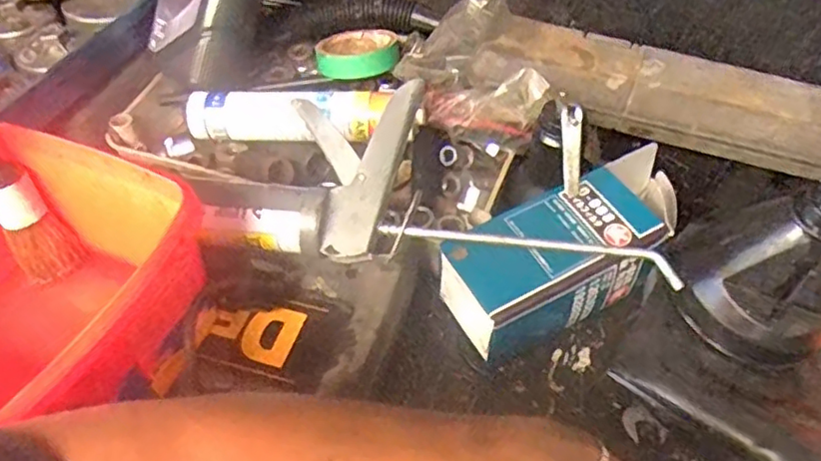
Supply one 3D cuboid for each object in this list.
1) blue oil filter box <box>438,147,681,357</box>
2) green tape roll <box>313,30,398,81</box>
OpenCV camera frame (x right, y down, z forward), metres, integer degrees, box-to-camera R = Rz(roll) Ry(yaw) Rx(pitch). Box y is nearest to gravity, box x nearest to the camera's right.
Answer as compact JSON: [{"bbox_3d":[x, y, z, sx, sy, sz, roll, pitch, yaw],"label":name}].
[{"bbox_3d":[0.145,0.016,0.547,0.228,0.089,0.091,-26,55,-17],"label":"blue oil filter box"},{"bbox_3d":[-0.056,-0.189,0.683,0.086,0.023,0.066,-5,52,-1],"label":"green tape roll"}]

